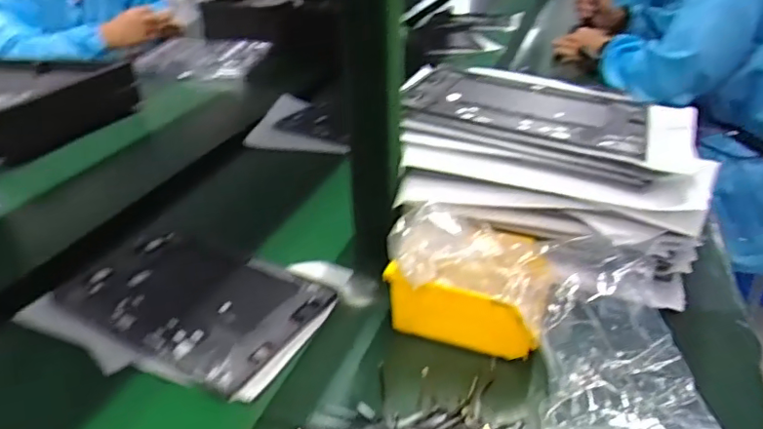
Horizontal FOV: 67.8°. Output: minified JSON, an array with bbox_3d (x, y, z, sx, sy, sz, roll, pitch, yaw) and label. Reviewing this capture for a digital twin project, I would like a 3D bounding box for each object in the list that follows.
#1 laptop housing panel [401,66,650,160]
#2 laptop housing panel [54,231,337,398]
[{"bbox_3d":[0.155,-0.117,0.619,0.252,0.013,0.168,15,33,19],"label":"laptop housing panel"},{"bbox_3d":[-0.199,0.085,0.590,0.273,0.009,0.159,17,36,28],"label":"laptop housing panel"}]

